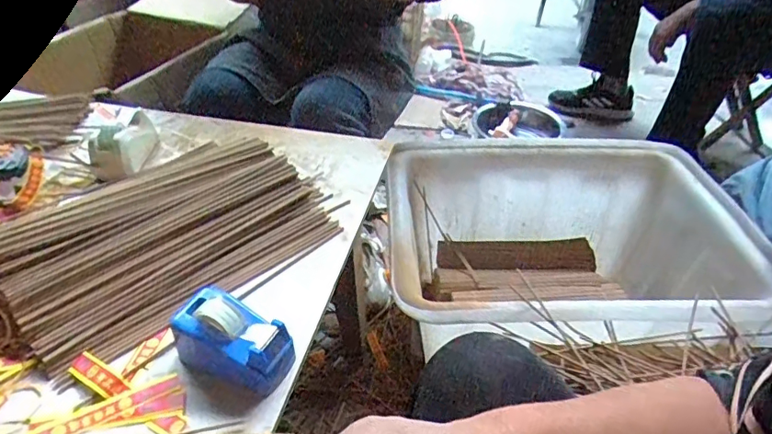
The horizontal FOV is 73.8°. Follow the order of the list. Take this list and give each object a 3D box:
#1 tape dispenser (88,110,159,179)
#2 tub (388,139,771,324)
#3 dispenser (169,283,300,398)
[{"bbox_3d":[-0.362,-0.103,0.711,0.055,0.058,0.114,3,38,0],"label":"tape dispenser"},{"bbox_3d":[0.310,0.078,0.925,0.608,0.231,0.416,0,39,-1],"label":"tub"},{"bbox_3d":[-0.135,0.110,0.454,0.102,0.058,0.055,19,41,20],"label":"dispenser"}]

